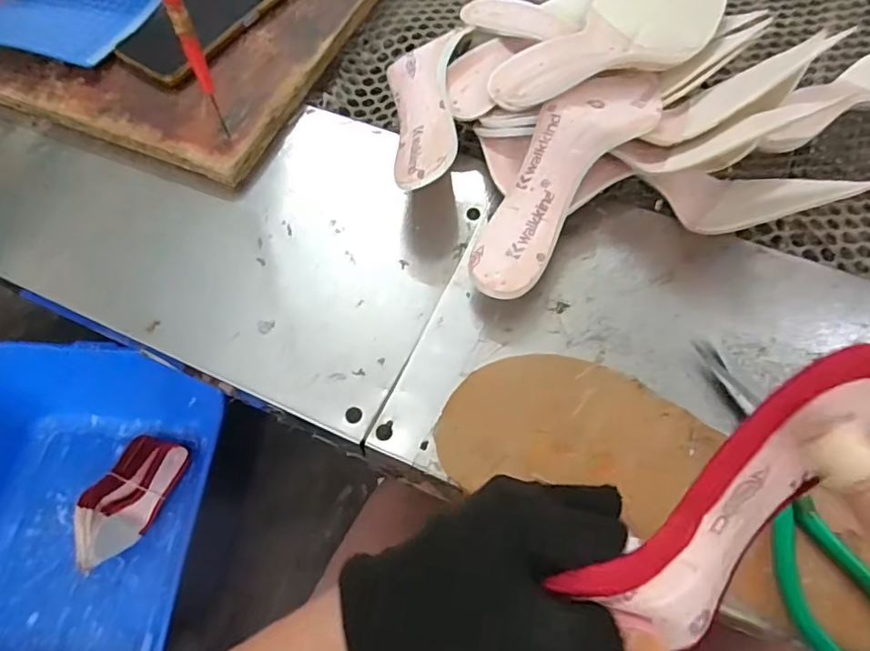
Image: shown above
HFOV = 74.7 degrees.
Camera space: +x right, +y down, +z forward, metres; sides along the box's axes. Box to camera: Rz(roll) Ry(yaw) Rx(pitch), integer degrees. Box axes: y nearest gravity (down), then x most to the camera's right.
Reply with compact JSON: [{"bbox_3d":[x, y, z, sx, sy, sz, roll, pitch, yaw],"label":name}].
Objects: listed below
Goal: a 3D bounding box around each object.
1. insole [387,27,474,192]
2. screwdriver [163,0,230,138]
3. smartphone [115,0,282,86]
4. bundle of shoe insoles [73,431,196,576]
[{"bbox_3d":[-0.009,-0.153,0.409,0.053,0.026,0.143,2,64,4],"label":"insole"},{"bbox_3d":[-0.158,-0.173,0.391,0.012,0.117,0.011,-22,64,-8],"label":"screwdriver"},{"bbox_3d":[-0.201,-0.276,0.506,0.086,0.010,0.166,29,69,16],"label":"smartphone"},{"bbox_3d":[-0.542,0.304,1.005,0.110,0.077,0.229,22,67,13],"label":"bundle of shoe insoles"}]

